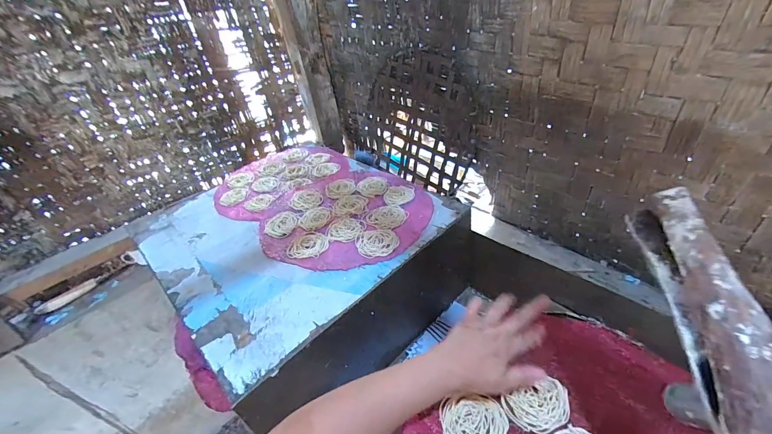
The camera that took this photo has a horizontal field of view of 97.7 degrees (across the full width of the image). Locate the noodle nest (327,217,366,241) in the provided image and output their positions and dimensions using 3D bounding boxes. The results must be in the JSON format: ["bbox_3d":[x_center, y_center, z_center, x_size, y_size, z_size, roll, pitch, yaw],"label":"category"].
[{"bbox_3d":[-0.081,0.024,0.677,0.073,0.004,0.069,-4,38,3],"label":"noodle nest"}]

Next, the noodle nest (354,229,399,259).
[{"bbox_3d":[-0.017,0.046,0.640,0.078,0.004,0.077,-4,38,3],"label":"noodle nest"}]

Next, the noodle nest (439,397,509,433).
[{"bbox_3d":[0.103,0.245,0.397,0.076,0.004,0.063,-1,39,7],"label":"noodle nest"}]

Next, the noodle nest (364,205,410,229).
[{"bbox_3d":[0.001,-0.003,0.695,0.078,0.006,0.074,26,49,35],"label":"noodle nest"}]

